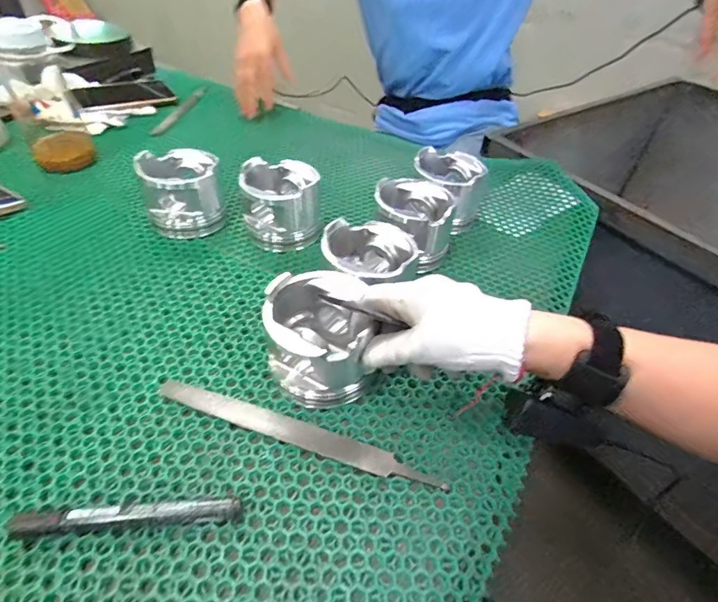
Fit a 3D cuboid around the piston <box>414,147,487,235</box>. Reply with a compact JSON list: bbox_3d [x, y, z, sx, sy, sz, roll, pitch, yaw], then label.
[{"bbox_3d":[0.117,-0.150,0.587,0.089,0.085,0.087,2,44,-2],"label":"piston"}]

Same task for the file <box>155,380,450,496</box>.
[{"bbox_3d":[-0.051,0.106,0.348,0.240,0.010,0.019,16,44,11],"label":"file"}]

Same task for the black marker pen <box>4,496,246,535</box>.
[{"bbox_3d":[-0.156,0.143,0.294,0.147,0.018,0.019,0,43,-7],"label":"black marker pen"}]

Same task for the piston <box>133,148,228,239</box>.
[{"bbox_3d":[-0.216,-0.135,0.539,0.089,0.079,0.080,-4,44,-11],"label":"piston"}]

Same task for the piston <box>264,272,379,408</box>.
[{"bbox_3d":[-0.031,0.034,0.371,0.085,0.086,0.093,-12,46,-19],"label":"piston"}]

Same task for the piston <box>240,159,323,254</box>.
[{"bbox_3d":[-0.094,-0.121,0.538,0.090,0.085,0.090,-1,43,-8],"label":"piston"}]

